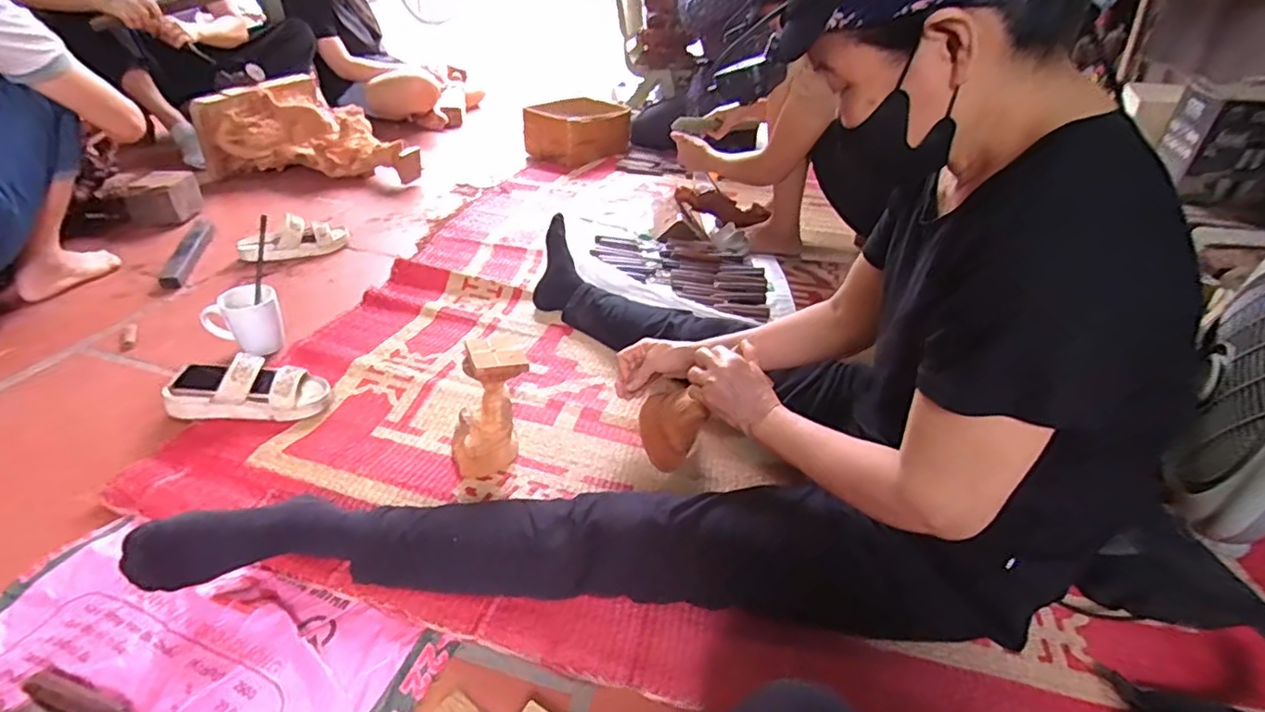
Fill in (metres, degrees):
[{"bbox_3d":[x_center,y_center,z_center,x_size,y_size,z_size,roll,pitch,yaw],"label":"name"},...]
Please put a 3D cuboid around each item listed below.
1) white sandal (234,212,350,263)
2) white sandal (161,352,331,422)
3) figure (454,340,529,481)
[{"bbox_3d":[-0.766,-0.272,1.352,0.219,0.070,0.076,-12,37,-22],"label":"white sandal"},{"bbox_3d":[-0.578,0.045,0.907,0.215,0.069,0.086,2,34,-4],"label":"white sandal"},{"bbox_3d":[-0.198,0.075,0.825,0.106,0.177,0.094,-8,36,-18],"label":"figure"}]

